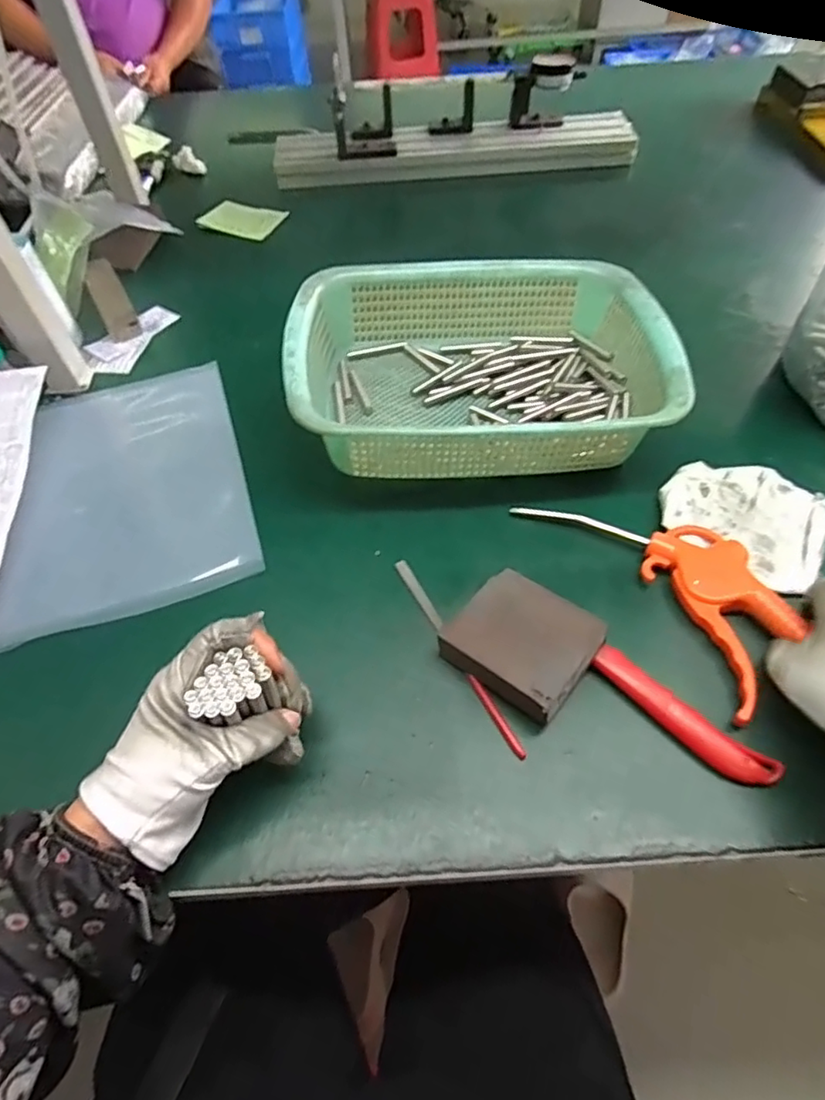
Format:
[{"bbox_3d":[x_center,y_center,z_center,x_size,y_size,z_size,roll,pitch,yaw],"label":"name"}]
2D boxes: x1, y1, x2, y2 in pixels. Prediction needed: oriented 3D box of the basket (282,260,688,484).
[{"bbox_3d":[0.054,-0.152,0.494,0.294,0.084,0.216,-4,56,1],"label":"basket"}]

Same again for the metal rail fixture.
[{"bbox_3d":[0.055,-0.562,0.794,0.481,0.091,0.106,-7,56,-1],"label":"metal rail fixture"}]

